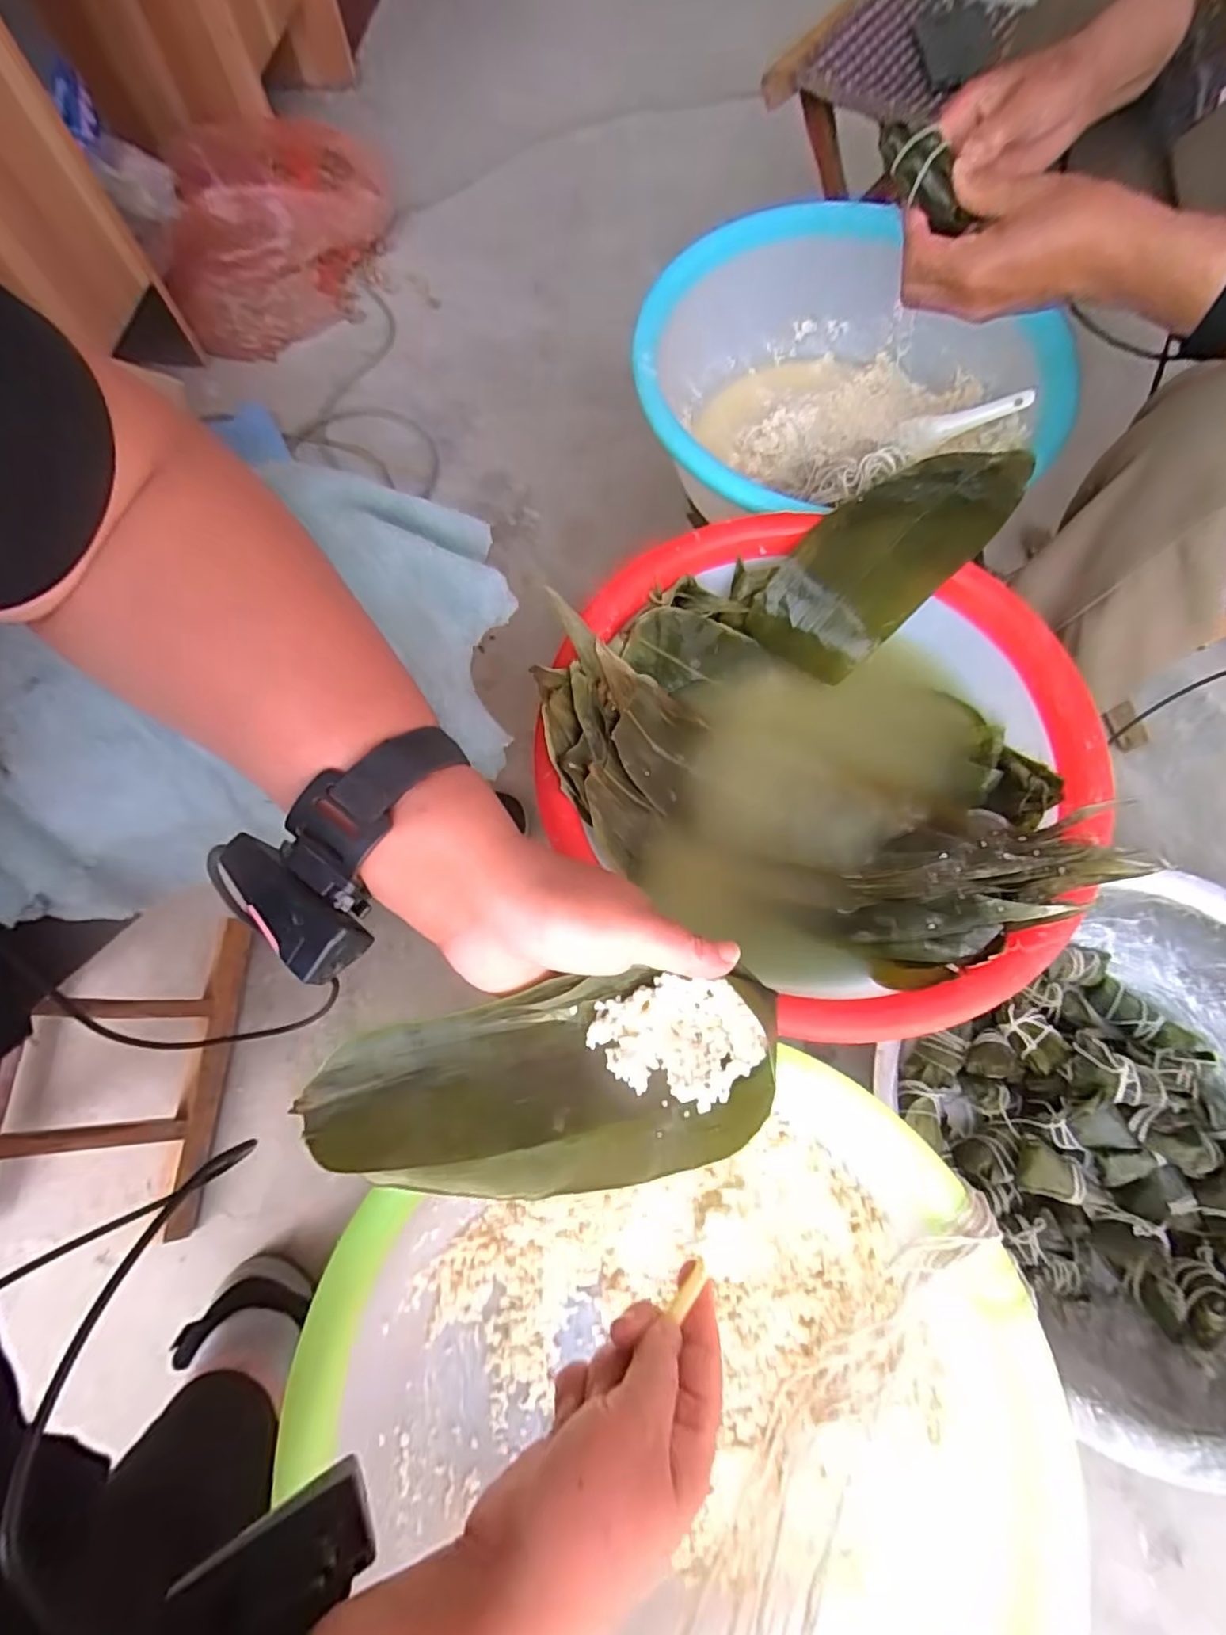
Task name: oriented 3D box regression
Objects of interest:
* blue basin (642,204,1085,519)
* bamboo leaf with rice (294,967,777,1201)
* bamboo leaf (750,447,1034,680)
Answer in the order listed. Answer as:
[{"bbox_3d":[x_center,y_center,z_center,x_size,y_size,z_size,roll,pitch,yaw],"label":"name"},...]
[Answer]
[{"bbox_3d":[0.181,-0.373,0.573,0.313,0.123,0.313,-1,72,2],"label":"blue basin"},{"bbox_3d":[-0.028,0.124,0.290,0.211,0.022,0.086,-5,72,-9],"label":"bamboo leaf with rice"},{"bbox_3d":[0.218,-0.204,0.479,0.228,0.061,0.089,-42,75,-10],"label":"bamboo leaf"}]

